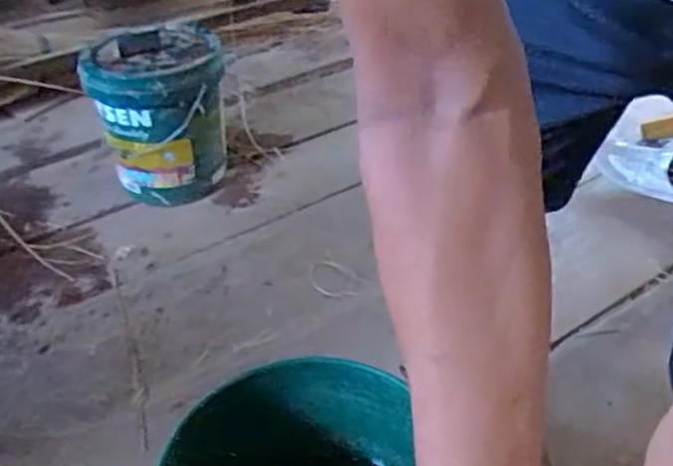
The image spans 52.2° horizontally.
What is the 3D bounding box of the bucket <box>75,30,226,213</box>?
[{"bbox_3d":[-0.386,-0.253,1.549,0.285,0.342,0.262,-8,35,-7],"label":"bucket"}]

